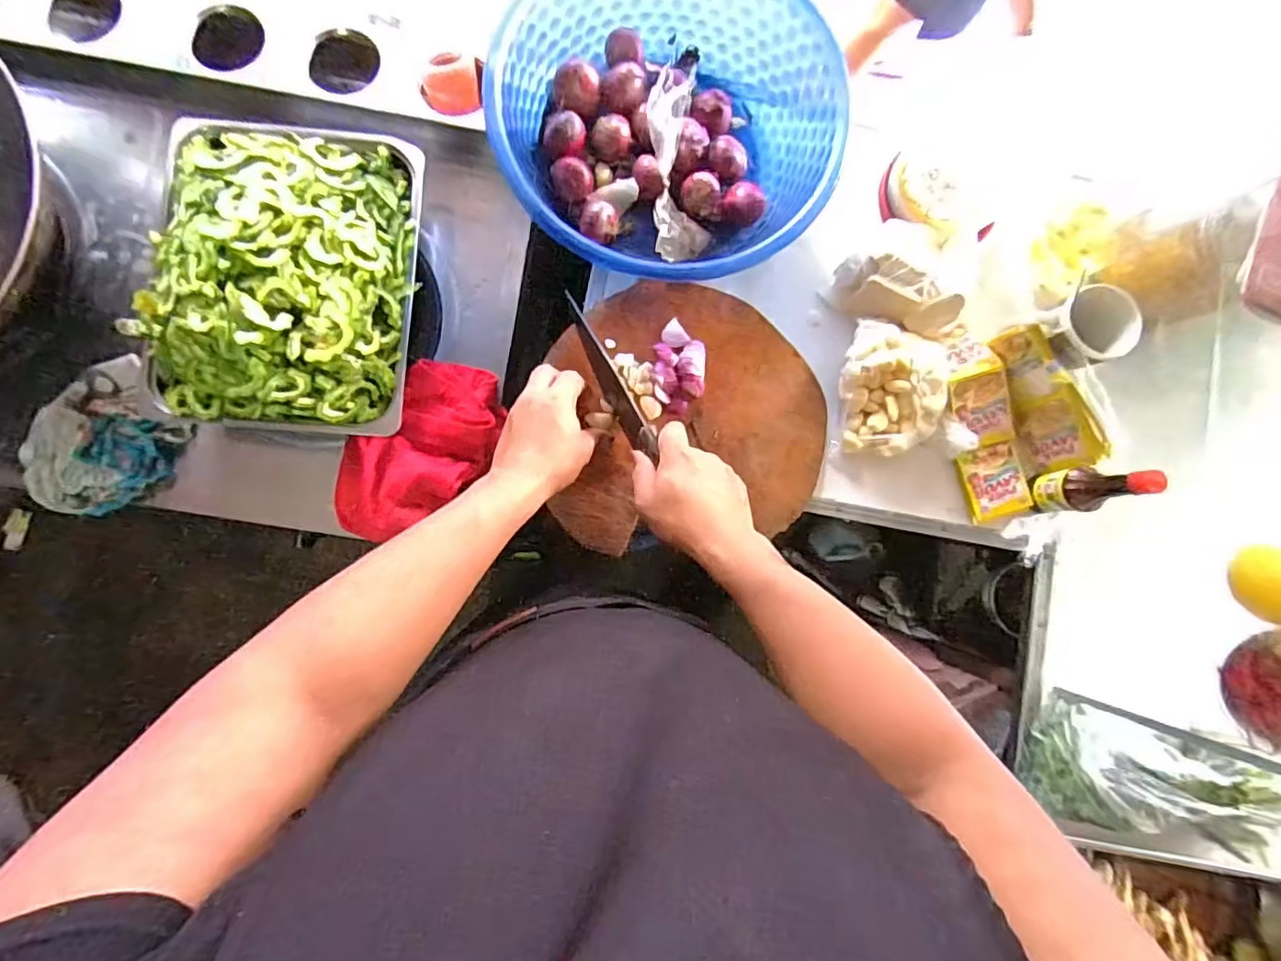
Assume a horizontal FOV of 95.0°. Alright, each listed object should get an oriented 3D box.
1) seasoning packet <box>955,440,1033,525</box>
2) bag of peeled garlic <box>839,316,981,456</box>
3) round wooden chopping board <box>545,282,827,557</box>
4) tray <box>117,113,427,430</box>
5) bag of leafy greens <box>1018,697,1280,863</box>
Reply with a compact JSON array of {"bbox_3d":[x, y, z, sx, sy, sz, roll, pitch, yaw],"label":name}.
[{"bbox_3d":[0.410,0.000,0.680,0.068,0.017,0.081,-14,88,-4],"label":"seasoning packet"},{"bbox_3d":[0.298,-0.104,0.650,0.137,0.055,0.146,-2,87,-4],"label":"bag of peeled garlic"},{"bbox_3d":[0.056,-0.076,0.654,0.296,0.020,0.282,0,87,-4],"label":"round wooden chopping board"},{"bbox_3d":[-0.360,-0.215,0.585,0.245,0.105,0.311,4,87,-4],"label":"tray"},{"bbox_3d":[0.557,0.331,0.625,0.259,0.075,0.115,18,86,-3],"label":"bag of leafy greens"}]

